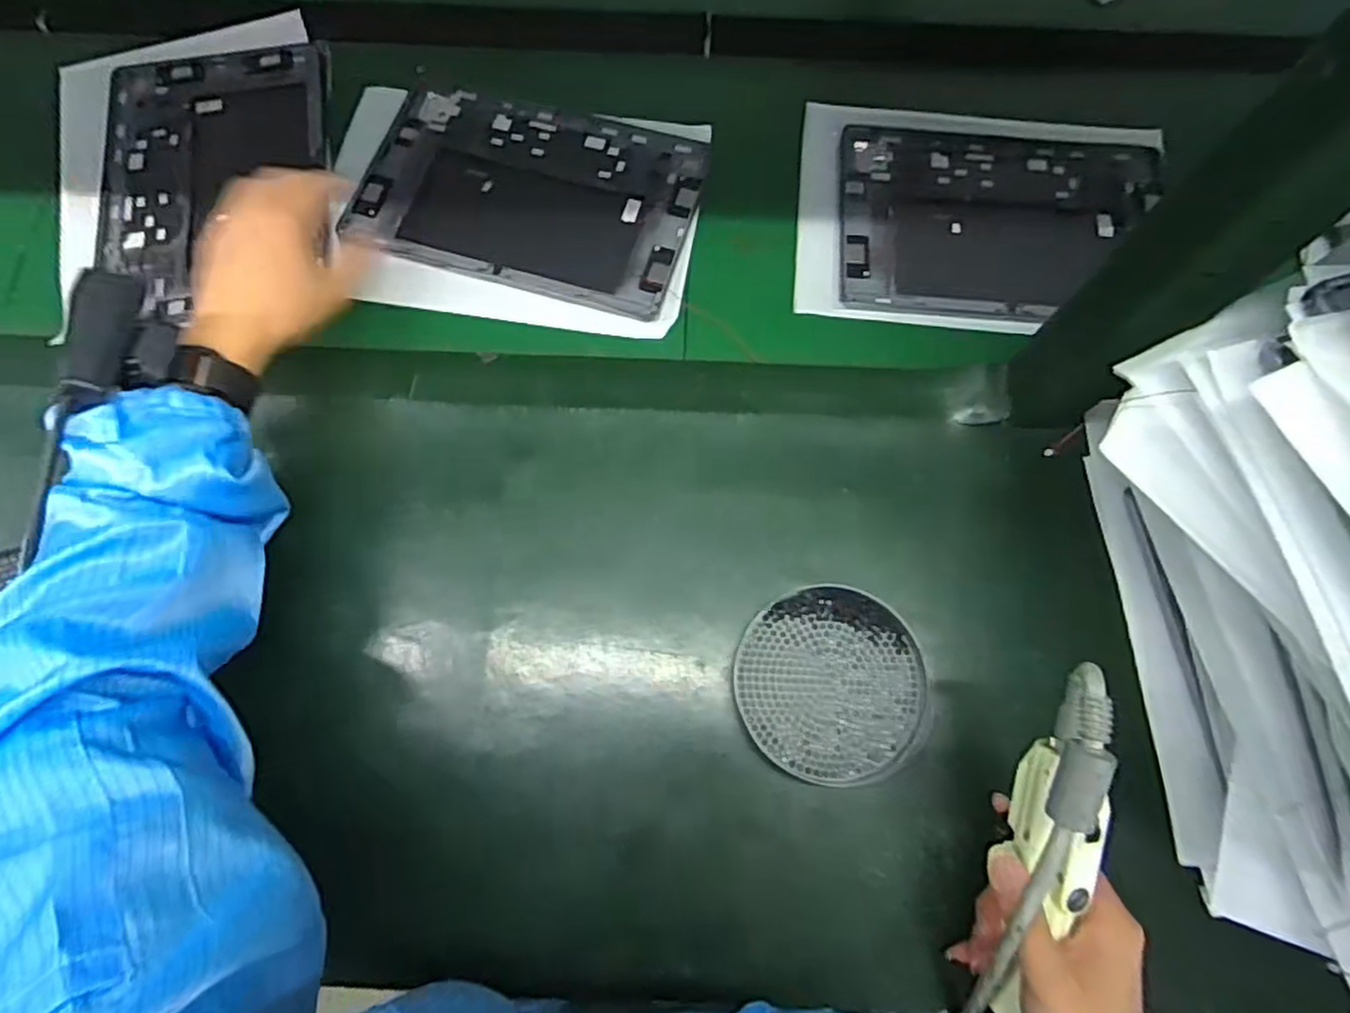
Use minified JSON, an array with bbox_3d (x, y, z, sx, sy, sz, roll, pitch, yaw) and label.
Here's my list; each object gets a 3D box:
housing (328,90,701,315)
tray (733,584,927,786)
[{"bbox_3d":[-0.111,-0.244,0.522,0.251,0.016,0.169,14,73,4],"label":"housing"},{"bbox_3d":[0.093,0.106,0.409,0.108,0.016,0.111,0,73,0],"label":"tray"}]

